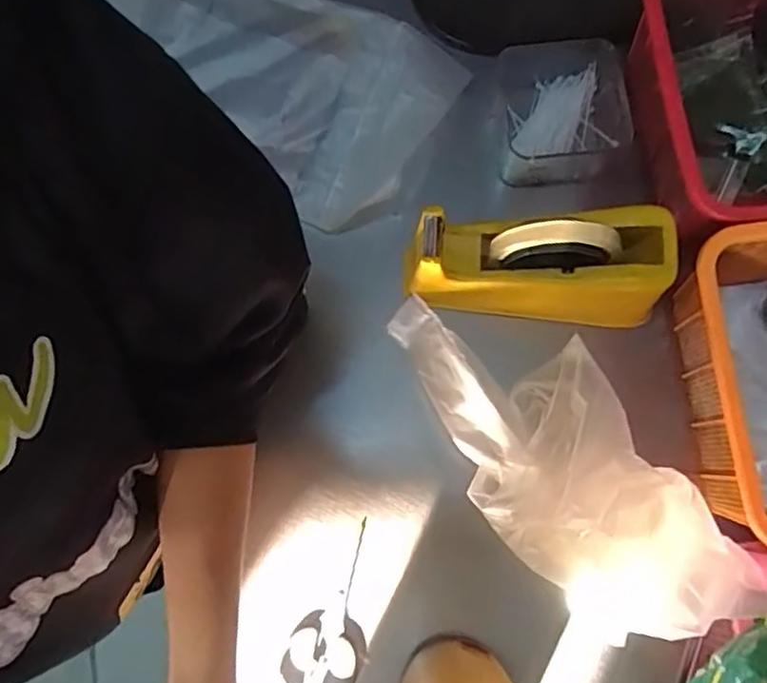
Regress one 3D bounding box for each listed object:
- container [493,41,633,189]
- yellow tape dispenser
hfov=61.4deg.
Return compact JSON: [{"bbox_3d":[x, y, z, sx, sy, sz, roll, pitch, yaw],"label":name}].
[{"bbox_3d":[0.152,-0.197,0.556,0.105,0.050,0.112,0,78,0],"label":"container"},{"bbox_3d":[0.114,-0.057,0.485,0.186,0.095,0.065,0,78,0],"label":"yellow tape dispenser"}]

